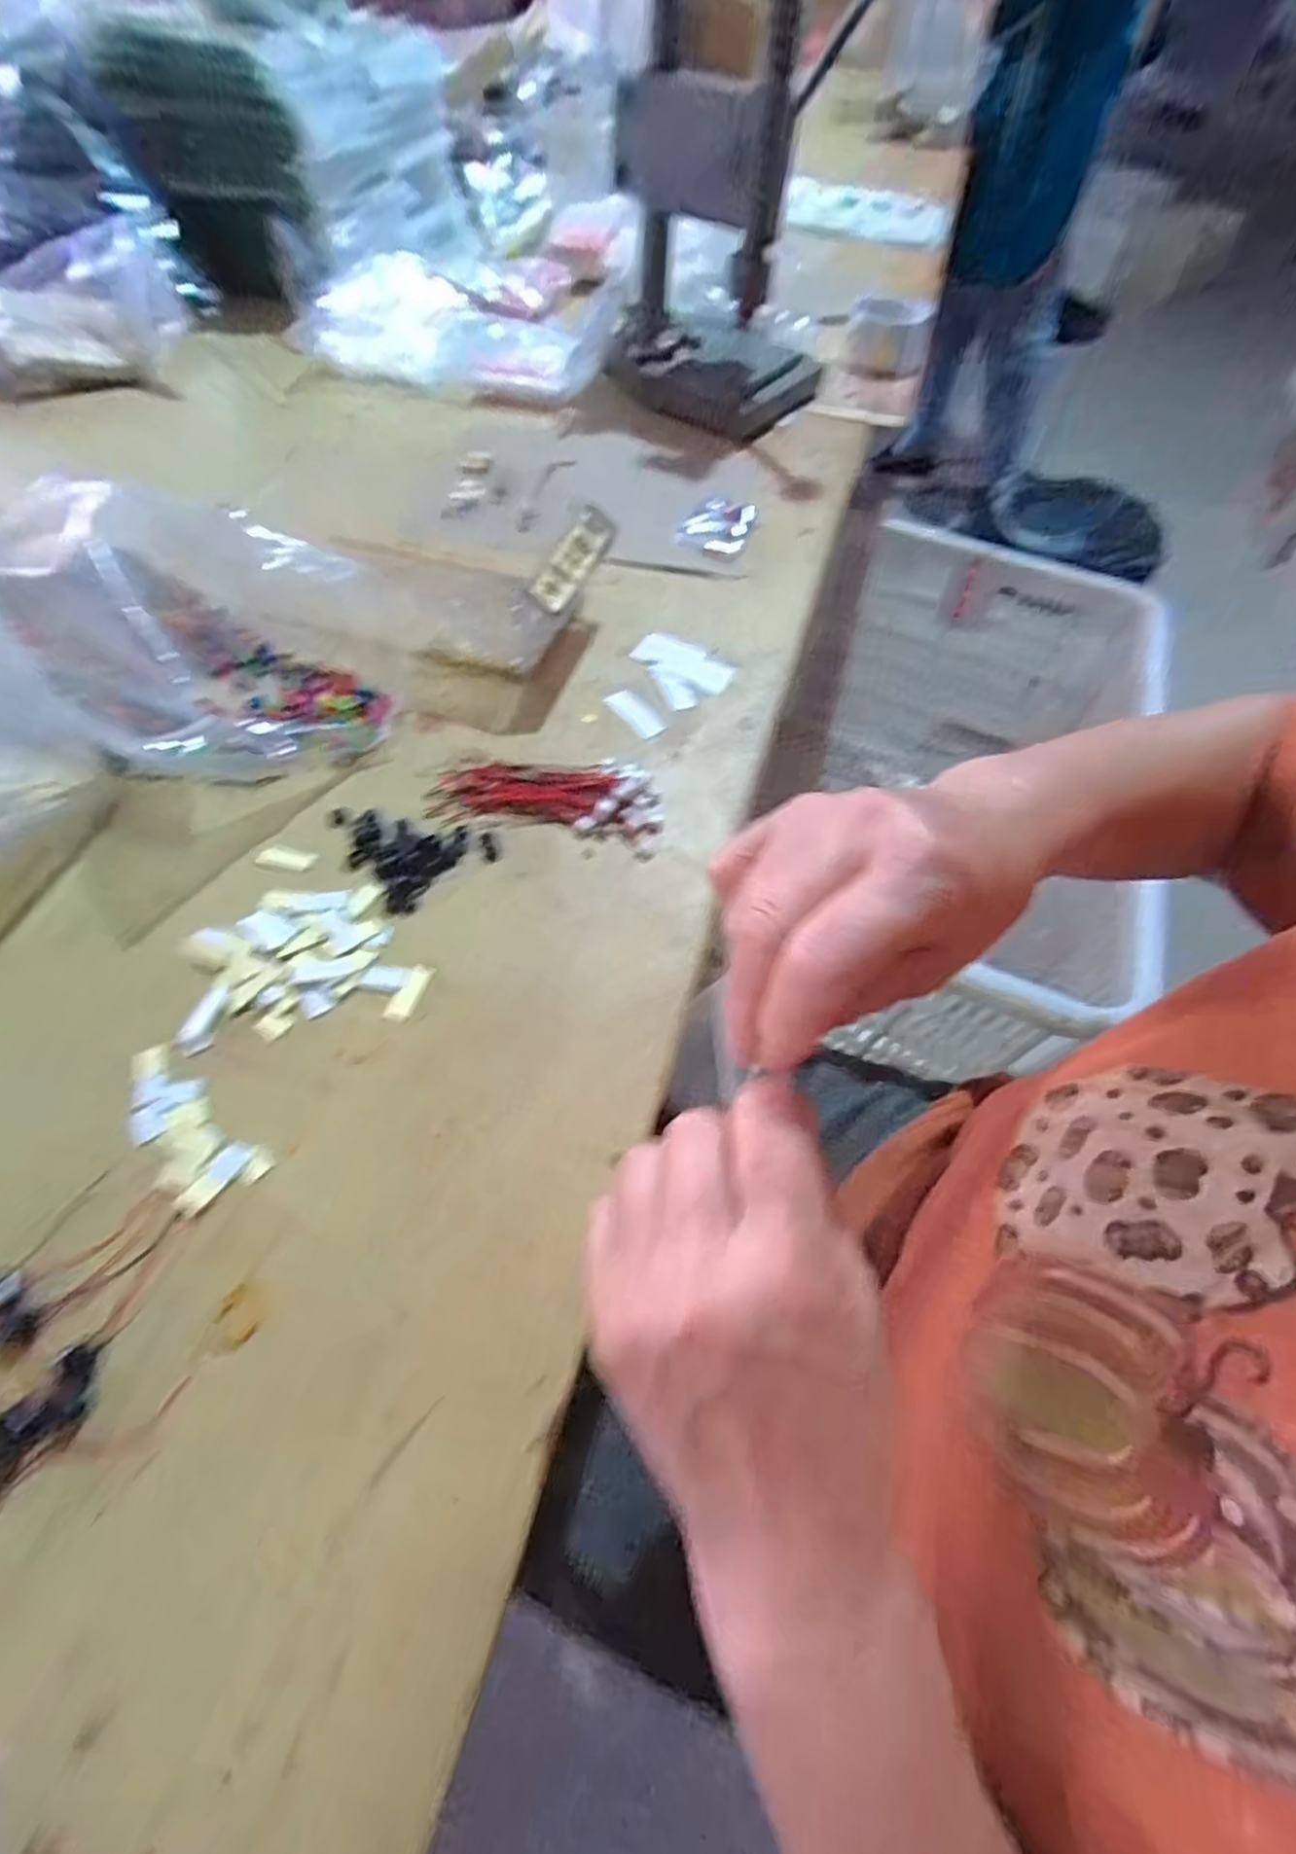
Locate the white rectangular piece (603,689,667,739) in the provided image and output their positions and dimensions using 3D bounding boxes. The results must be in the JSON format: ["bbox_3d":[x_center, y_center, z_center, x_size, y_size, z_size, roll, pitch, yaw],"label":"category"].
[{"bbox_3d":[-0.009,-0.144,0.457,0.021,0.004,0.046,-33,66,-23],"label":"white rectangular piece"}]

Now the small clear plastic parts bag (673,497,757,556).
[{"bbox_3d":[0.060,-0.346,0.585,0.056,0.008,0.080,21,58,9],"label":"small clear plastic parts bag"}]

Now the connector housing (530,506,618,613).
[{"bbox_3d":[-0.049,-0.241,0.447,0.026,0.012,0.113,18,58,6],"label":"connector housing"}]

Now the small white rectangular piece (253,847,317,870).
[{"bbox_3d":[-0.197,-0.039,0.371,0.030,0.004,0.013,10,57,1],"label":"small white rectangular piece"}]

